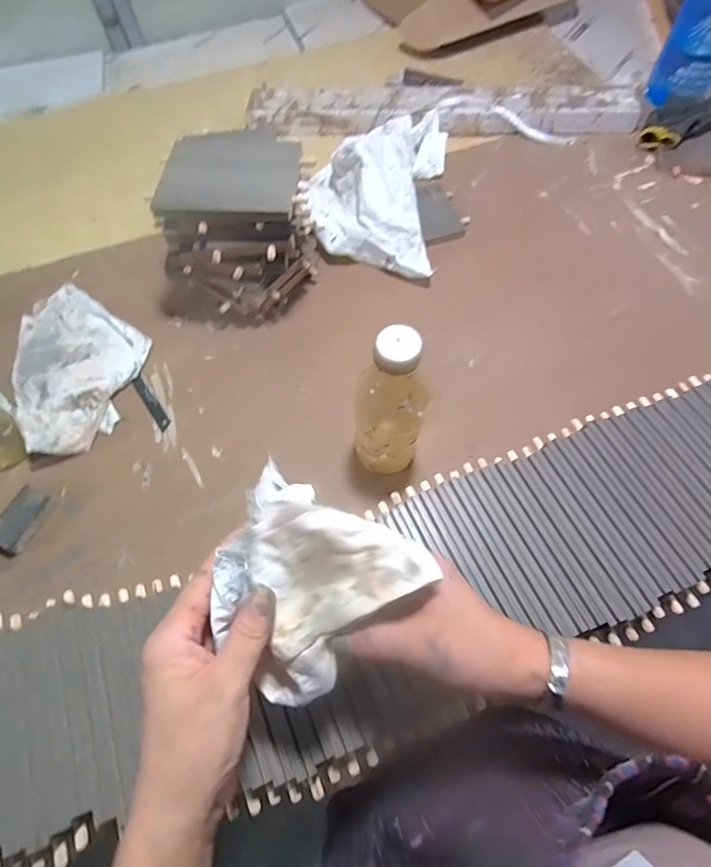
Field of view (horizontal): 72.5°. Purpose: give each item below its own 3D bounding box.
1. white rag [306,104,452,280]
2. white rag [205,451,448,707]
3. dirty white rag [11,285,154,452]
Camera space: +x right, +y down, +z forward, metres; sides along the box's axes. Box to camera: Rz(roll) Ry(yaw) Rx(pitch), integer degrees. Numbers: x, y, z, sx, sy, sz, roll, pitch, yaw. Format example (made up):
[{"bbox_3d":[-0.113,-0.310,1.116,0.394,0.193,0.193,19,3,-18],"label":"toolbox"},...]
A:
[{"bbox_3d":[0.047,-0.395,0.730,0.174,0.095,0.338,7,65,6],"label":"white rag"},{"bbox_3d":[-0.040,0.090,0.299,0.132,0.078,0.115,33,70,16],"label":"white rag"},{"bbox_3d":[-0.359,-0.109,0.632,0.157,0.053,0.272,-24,66,-9],"label":"dirty white rag"}]

